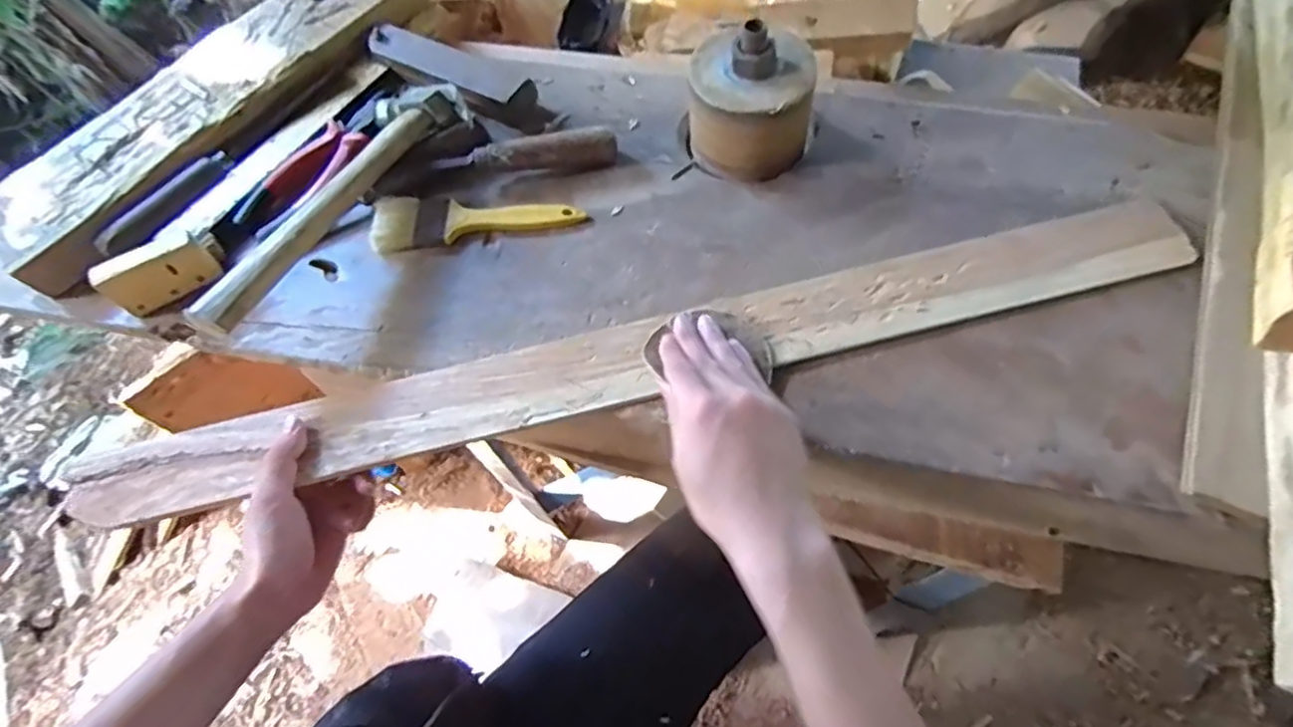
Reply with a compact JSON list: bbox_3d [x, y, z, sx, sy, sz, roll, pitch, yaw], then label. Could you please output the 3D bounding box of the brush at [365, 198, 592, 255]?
[{"bbox_3d":[-0.146,-0.126,0.563,0.180,0.011,0.048,-5,64,1],"label":"brush"}]

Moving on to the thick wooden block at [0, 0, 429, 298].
[{"bbox_3d":[-0.417,-0.258,0.638,0.139,0.033,0.464,34,70,18],"label":"thick wooden block"}]

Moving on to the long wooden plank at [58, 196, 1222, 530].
[{"bbox_3d":[-0.006,0.000,0.481,0.811,0.010,0.064,-13,64,-1],"label":"long wooden plank"}]

